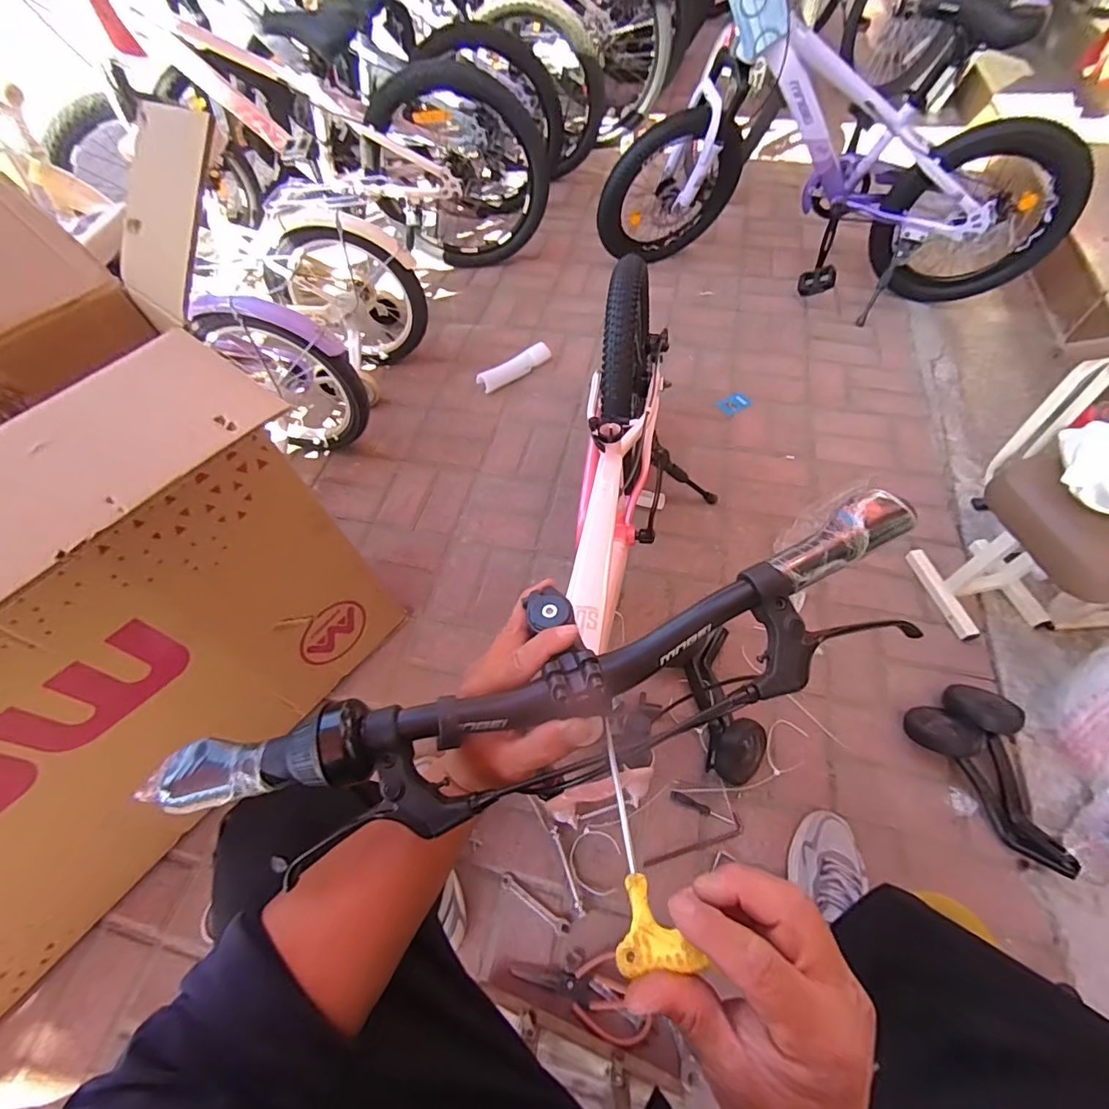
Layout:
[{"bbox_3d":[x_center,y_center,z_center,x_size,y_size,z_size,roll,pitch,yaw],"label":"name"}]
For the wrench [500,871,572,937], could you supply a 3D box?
[{"bbox_3d":[-0.030,0.533,0.763,0.125,0.006,0.020,29,64,18],"label":"wrench"}]

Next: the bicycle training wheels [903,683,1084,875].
[{"bbox_3d":[0.727,0.350,0.812,0.154,0.073,0.269,-25,61,-13],"label":"bicycle training wheels"}]

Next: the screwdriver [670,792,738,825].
[{"bbox_3d":[0.244,0.420,0.822,0.108,0.014,0.016,20,61,14],"label":"screwdriver"}]

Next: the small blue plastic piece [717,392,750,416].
[{"bbox_3d":[0.471,-0.396,1.309,0.083,0.005,0.051,-36,72,-15],"label":"small blue plastic piece"}]

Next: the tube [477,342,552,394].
[{"bbox_3d":[-0.106,-0.510,1.351,0.225,0.048,0.050,-36,64,-18],"label":"tube"}]

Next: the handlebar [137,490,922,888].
[{"bbox_3d":[0.013,0.084,0.345,0.534,0.054,0.116,-19,60,-6],"label":"handlebar"}]

